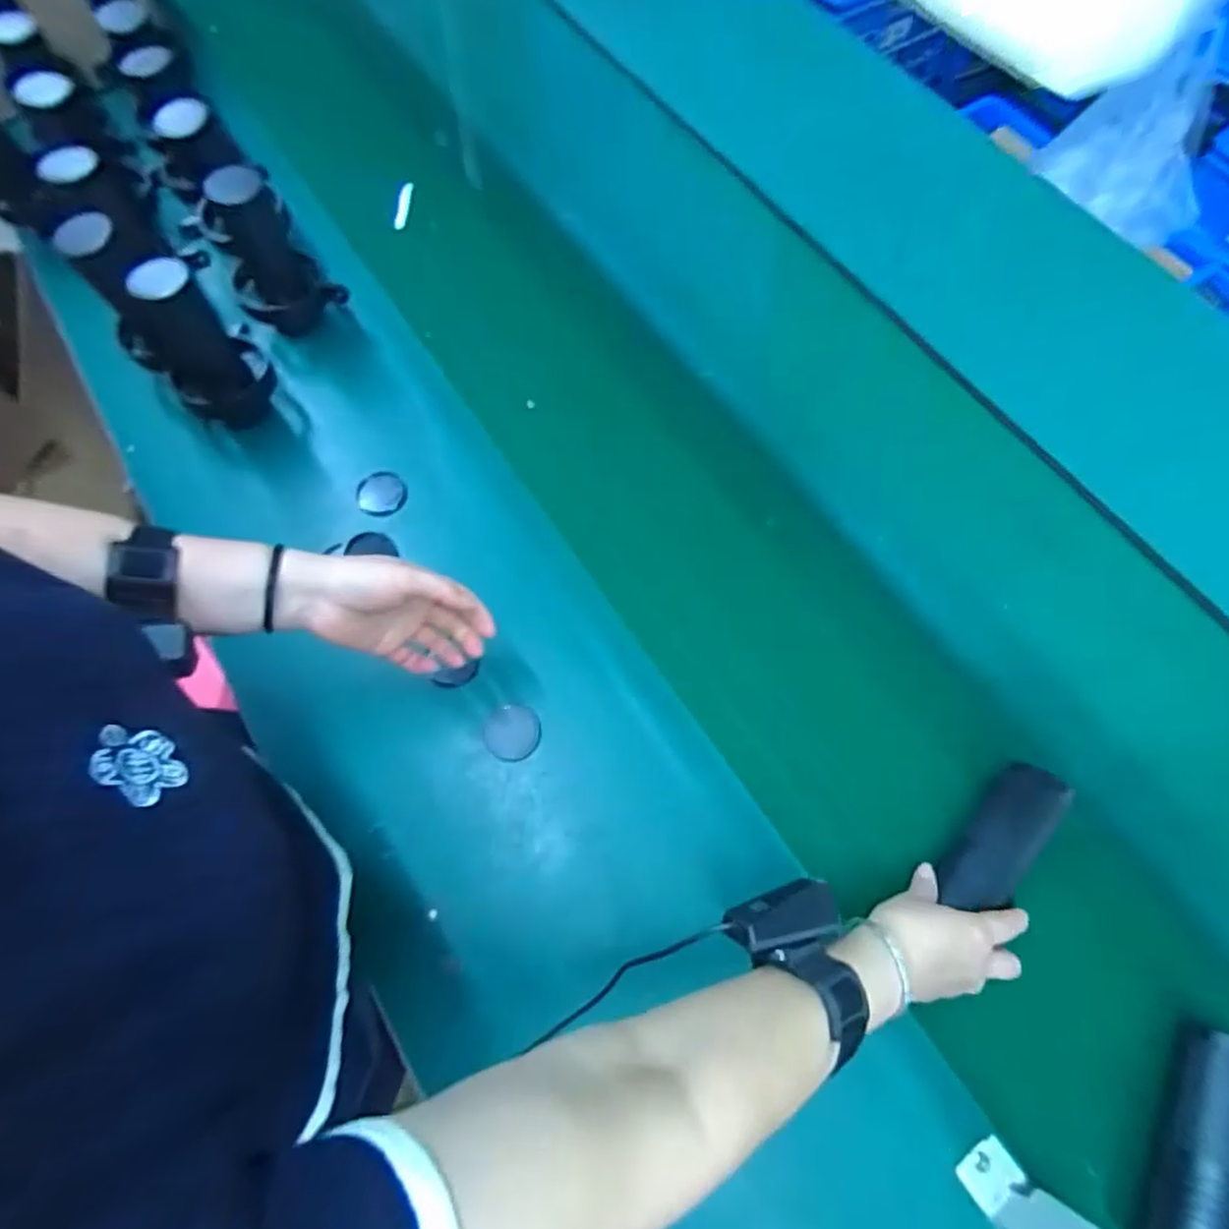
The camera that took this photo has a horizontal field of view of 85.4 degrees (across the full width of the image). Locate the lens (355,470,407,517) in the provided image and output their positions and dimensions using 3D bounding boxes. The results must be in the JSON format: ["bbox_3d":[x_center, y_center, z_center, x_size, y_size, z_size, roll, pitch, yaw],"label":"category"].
[{"bbox_3d":[-0.247,-0.126,0.705,0.050,0.008,0.053,0,68,-1],"label":"lens"}]

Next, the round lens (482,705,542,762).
[{"bbox_3d":[-0.094,0.109,0.611,0.051,0.007,0.051,1,68,-1],"label":"round lens"}]

